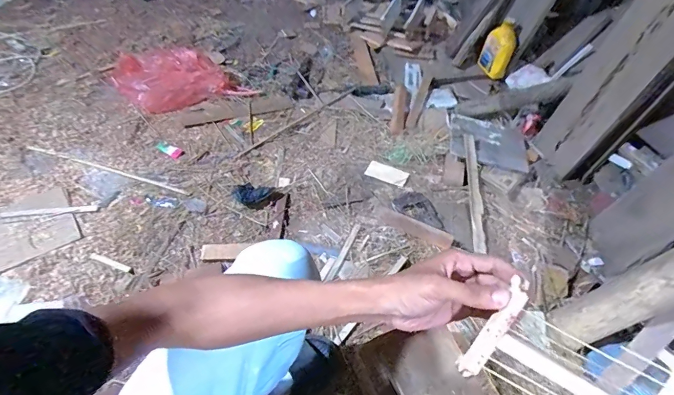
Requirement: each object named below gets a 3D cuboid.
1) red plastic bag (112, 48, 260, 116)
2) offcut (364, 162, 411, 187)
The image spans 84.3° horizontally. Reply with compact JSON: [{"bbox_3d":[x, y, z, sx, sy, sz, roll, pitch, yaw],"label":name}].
[{"bbox_3d":[-0.548,-0.431,1.320,0.431,0.109,0.284,-22,57,-19],"label":"red plastic bag"},{"bbox_3d":[0.153,-0.072,1.136,0.124,0.007,0.058,19,54,11],"label":"offcut"}]

